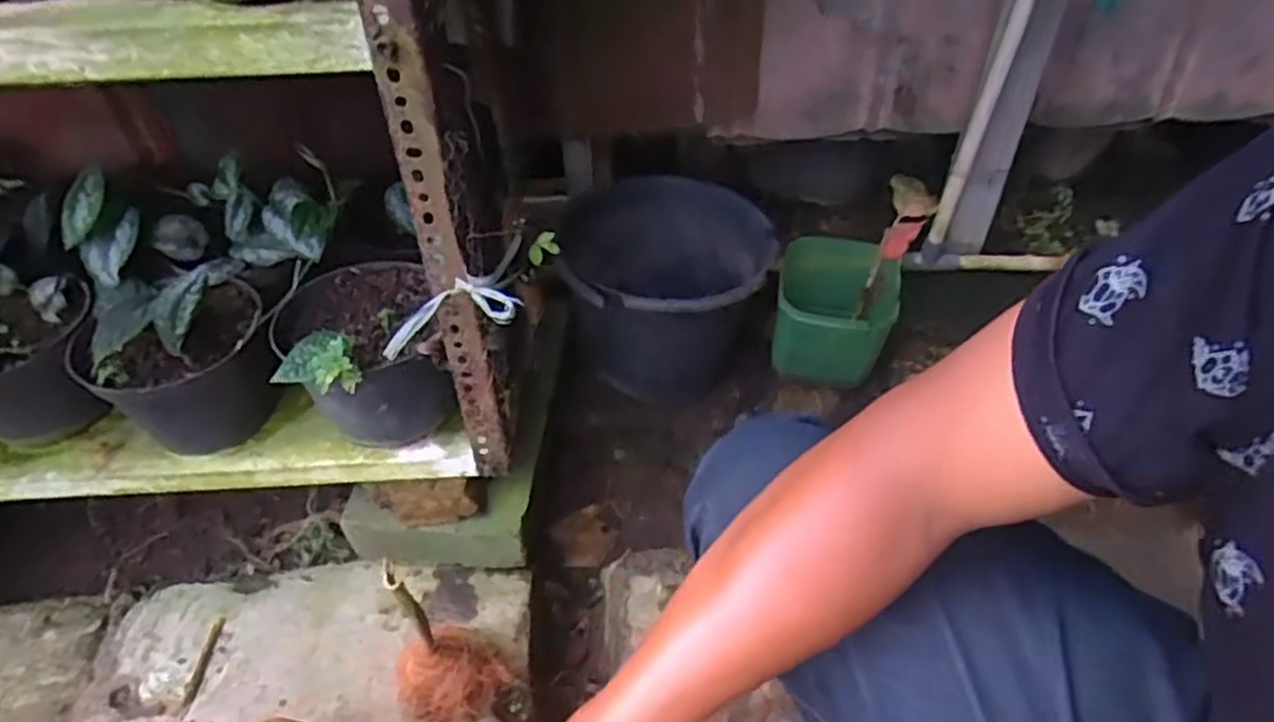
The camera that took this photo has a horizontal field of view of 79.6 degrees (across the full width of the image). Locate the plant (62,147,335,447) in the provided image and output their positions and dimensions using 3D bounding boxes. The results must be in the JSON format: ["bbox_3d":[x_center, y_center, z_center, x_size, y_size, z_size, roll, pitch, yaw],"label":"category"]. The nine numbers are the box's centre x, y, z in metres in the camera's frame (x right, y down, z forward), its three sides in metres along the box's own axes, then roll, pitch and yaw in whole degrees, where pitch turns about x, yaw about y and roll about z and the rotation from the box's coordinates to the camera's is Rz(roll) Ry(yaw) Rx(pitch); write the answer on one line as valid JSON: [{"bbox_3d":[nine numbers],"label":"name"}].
[{"bbox_3d":[-0.455,-0.057,0.802,0.246,0.211,0.252,28,54,25],"label":"plant"}]

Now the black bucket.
[{"bbox_3d":[0.023,-0.082,1.041,0.283,0.233,0.252,11,48,12],"label":"black bucket"}]

